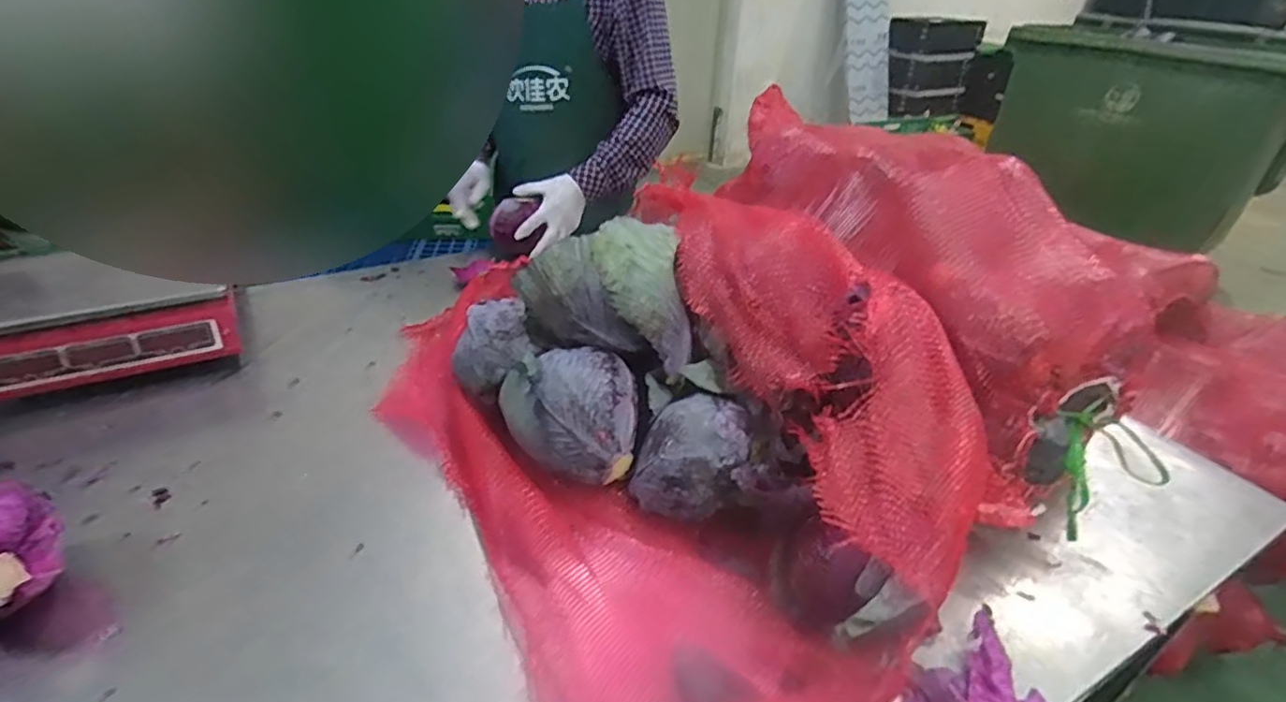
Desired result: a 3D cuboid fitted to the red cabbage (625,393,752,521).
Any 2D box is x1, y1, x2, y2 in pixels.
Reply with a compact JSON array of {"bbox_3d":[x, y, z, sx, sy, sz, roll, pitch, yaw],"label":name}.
[{"bbox_3d":[0.054,0.118,0.686,0.108,0.105,0.100,20,37,23],"label":"red cabbage"}]

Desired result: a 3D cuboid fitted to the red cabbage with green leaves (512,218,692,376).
[{"bbox_3d":[-0.049,-0.067,0.741,0.193,0.124,0.153,-3,34,-10],"label":"red cabbage with green leaves"}]

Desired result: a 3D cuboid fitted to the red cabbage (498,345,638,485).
[{"bbox_3d":[-0.086,0.073,0.723,0.156,0.149,0.115,5,-5,-11],"label":"red cabbage"}]

